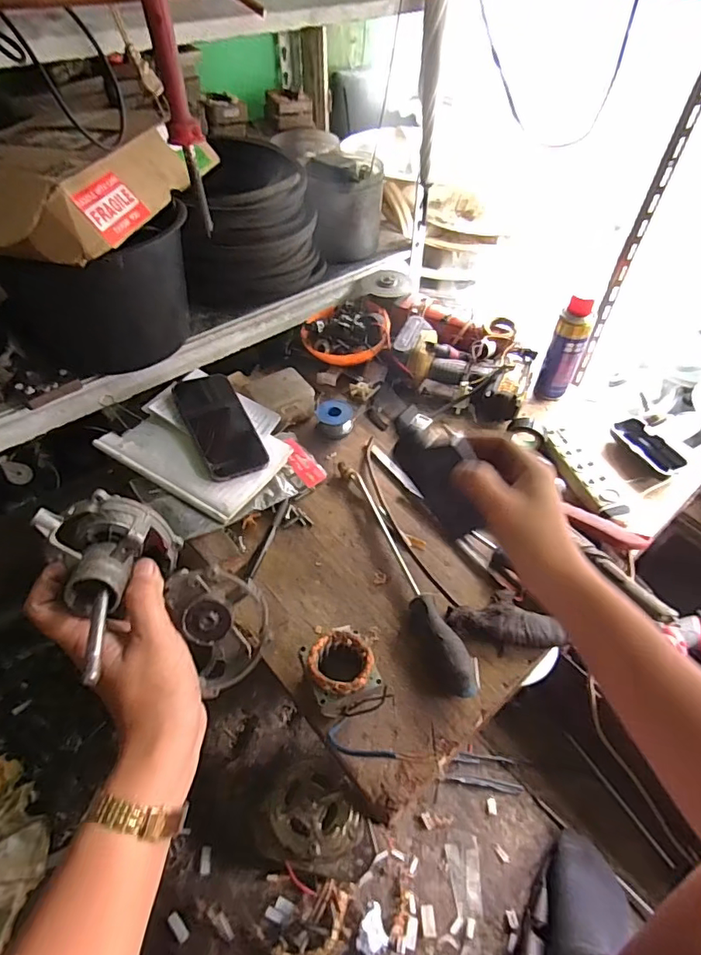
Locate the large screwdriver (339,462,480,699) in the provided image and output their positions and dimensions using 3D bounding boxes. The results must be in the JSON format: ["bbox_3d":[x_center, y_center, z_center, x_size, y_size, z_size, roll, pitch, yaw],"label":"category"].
[{"bbox_3d":[0.055,0.097,0.598,0.047,0.040,0.337,-17,52,-15],"label":"large screwdriver"}]

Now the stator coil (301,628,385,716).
[{"bbox_3d":[-0.010,0.197,0.505,0.068,0.049,0.075,-16,52,-14],"label":"stator coil"}]

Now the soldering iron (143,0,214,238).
[{"bbox_3d":[-0.141,-0.302,0.421,0.024,0.173,0.019,-2,50,-2],"label":"soldering iron"}]

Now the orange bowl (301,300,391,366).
[{"bbox_3d":[-0.008,-0.254,0.852,0.149,0.055,0.134,-2,50,-2],"label":"orange bowl"}]

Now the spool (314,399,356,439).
[{"bbox_3d":[-0.023,-0.090,0.760,0.056,0.034,0.048,-2,50,-2],"label":"spool"}]

